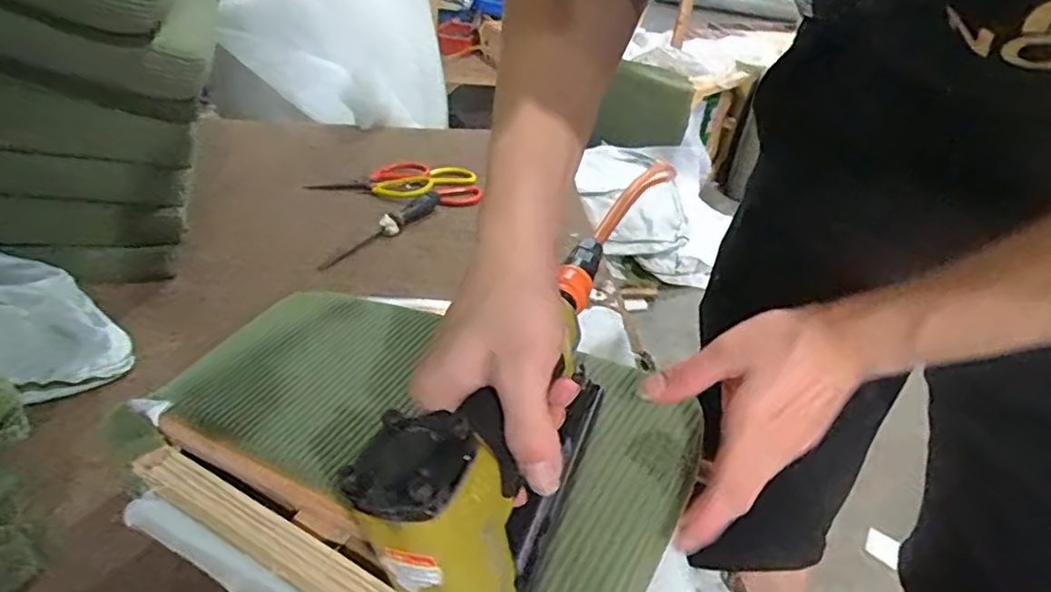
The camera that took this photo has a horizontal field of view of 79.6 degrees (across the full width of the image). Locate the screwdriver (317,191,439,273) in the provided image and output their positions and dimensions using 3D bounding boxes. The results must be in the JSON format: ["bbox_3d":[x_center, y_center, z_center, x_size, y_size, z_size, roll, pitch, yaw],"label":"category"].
[{"bbox_3d":[-0.196,-0.095,0.895,0.033,0.022,0.230,23,40,22],"label":"screwdriver"}]

